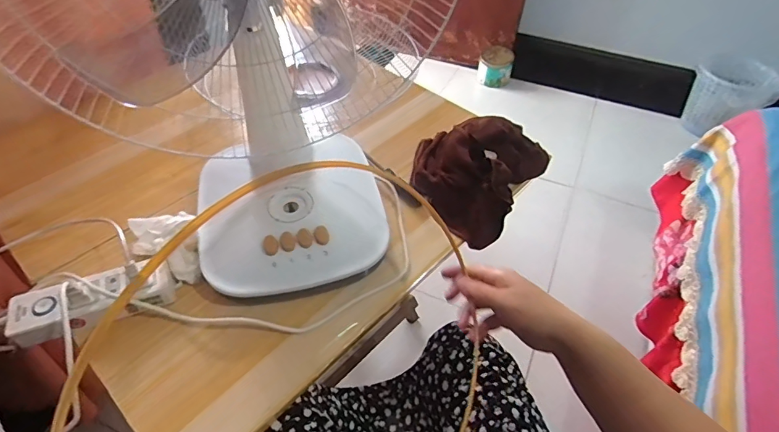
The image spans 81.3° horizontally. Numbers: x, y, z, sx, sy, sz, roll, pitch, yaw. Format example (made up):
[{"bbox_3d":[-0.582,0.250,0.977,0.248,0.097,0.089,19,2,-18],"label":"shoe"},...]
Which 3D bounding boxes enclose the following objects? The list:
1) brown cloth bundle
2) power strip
[{"bbox_3d":[0.130,-0.084,0.719,0.185,0.091,0.243,28,53,22],"label":"brown cloth bundle"},{"bbox_3d":[-0.345,0.099,0.532,0.168,0.038,0.061,-18,50,-16],"label":"power strip"}]

